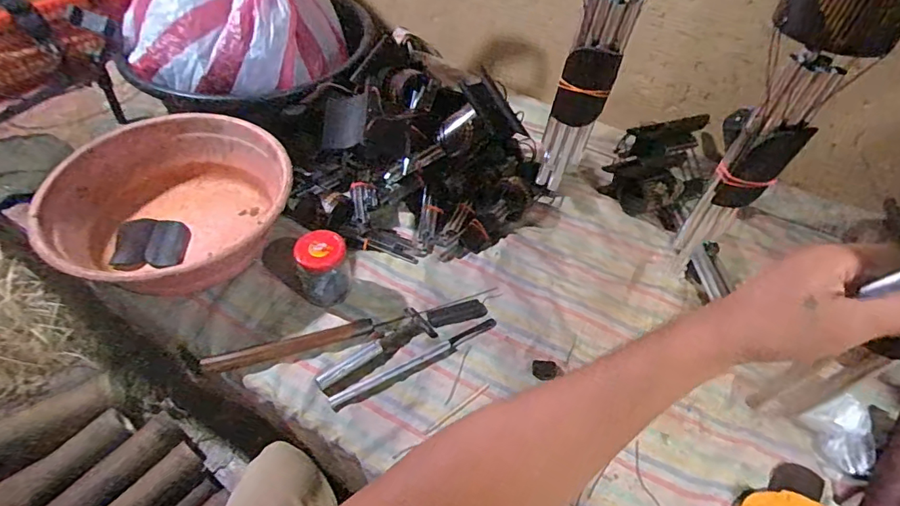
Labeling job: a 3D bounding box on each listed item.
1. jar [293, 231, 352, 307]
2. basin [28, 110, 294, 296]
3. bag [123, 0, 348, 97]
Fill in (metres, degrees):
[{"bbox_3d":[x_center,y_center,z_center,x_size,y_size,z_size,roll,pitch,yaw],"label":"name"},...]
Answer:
[{"bbox_3d":[-0.172,0.021,0.682,0.069,0.090,0.060,-12,50,-15],"label":"jar"},{"bbox_3d":[-0.408,-0.066,0.749,0.306,0.160,0.306,2,48,-3],"label":"basin"},{"bbox_3d":[-0.356,-0.424,0.820,0.354,0.252,0.262,-20,53,-21],"label":"bag"}]

